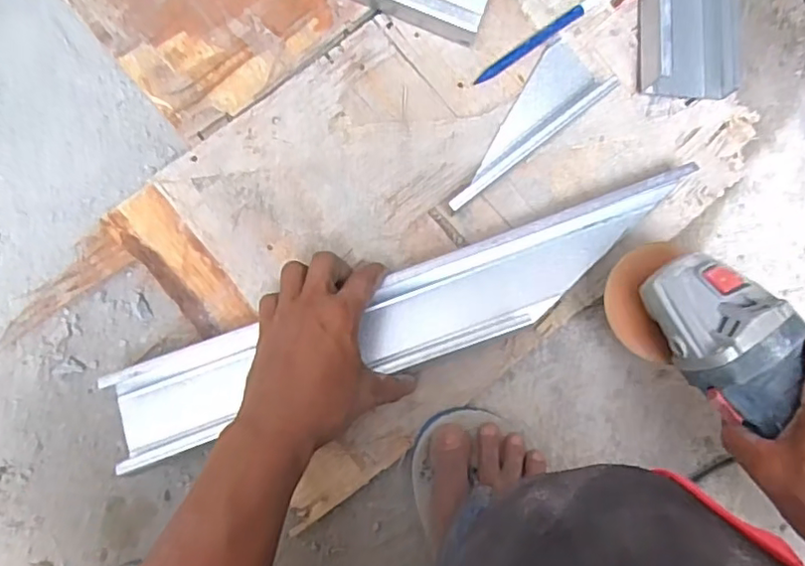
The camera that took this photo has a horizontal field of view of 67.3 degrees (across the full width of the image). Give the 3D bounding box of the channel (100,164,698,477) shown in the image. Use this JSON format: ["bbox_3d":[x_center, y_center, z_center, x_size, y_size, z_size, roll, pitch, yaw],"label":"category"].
[{"bbox_3d":[0.010,0.026,0.477,0.478,0.049,0.074,-21,87,-5],"label":"channel"}]

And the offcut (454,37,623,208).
[{"bbox_3d":[0.093,-0.135,0.500,0.168,0.030,0.060,-38,89,-5],"label":"offcut"}]

